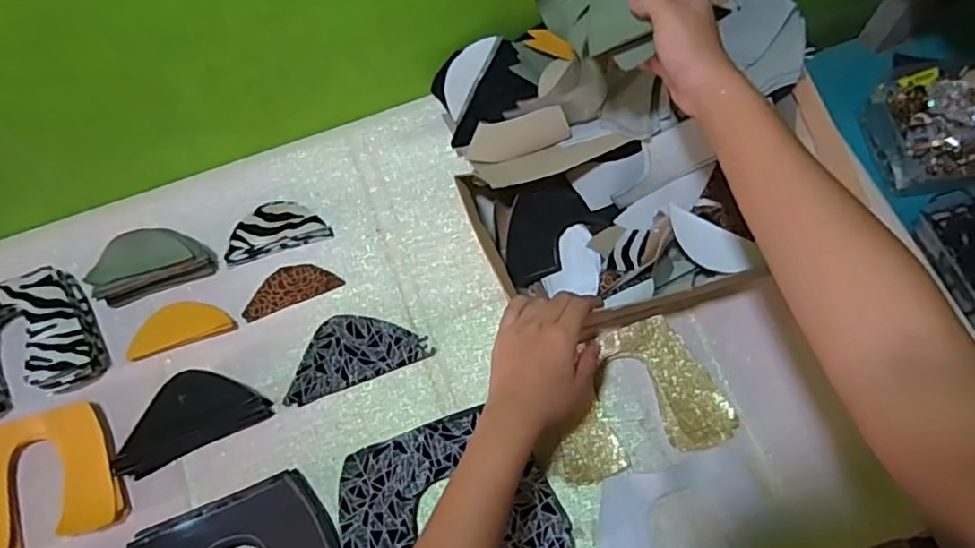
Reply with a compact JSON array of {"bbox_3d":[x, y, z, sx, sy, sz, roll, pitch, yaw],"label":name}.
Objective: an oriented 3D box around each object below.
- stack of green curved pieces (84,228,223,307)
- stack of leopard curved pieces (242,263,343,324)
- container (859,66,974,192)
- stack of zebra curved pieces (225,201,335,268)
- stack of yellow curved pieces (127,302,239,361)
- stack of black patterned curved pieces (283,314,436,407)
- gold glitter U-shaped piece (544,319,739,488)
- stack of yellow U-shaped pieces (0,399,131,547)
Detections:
[{"bbox_3d":[-0.357,-0.011,0.644,0.119,0.057,0.048,-17,69,-4],"label":"stack of green curved pieces"},{"bbox_3d":[-0.212,0.013,0.654,0.103,0.004,0.045,-23,70,-6],"label":"stack of leopard curved pieces"},{"bbox_3d":[0.574,-0.183,0.762,0.152,0.060,0.160,-13,69,-2],"label":"container"},{"bbox_3d":[-0.234,-0.050,0.669,0.111,0.018,0.055,-19,69,-5],"label":"stack of zebra curved pieces"},{"bbox_3d":[-0.320,0.052,0.637,0.110,0.008,0.049,-16,69,-3],"label":"stack of yellow curved pieces"},{"bbox_3d":[-0.136,0.076,0.617,0.144,0.014,0.072,-20,70,-5],"label":"stack of black patterned curved pieces"},{"bbox_3d":[0.135,0.119,0.588,0.175,0.012,0.128,-17,77,0],"label":"gold glitter U-shaped piece"},{"bbox_3d":[-0.432,0.197,0.573,0.157,0.019,0.121,-19,69,-4],"label":"stack of yellow U-shaped pieces"}]

